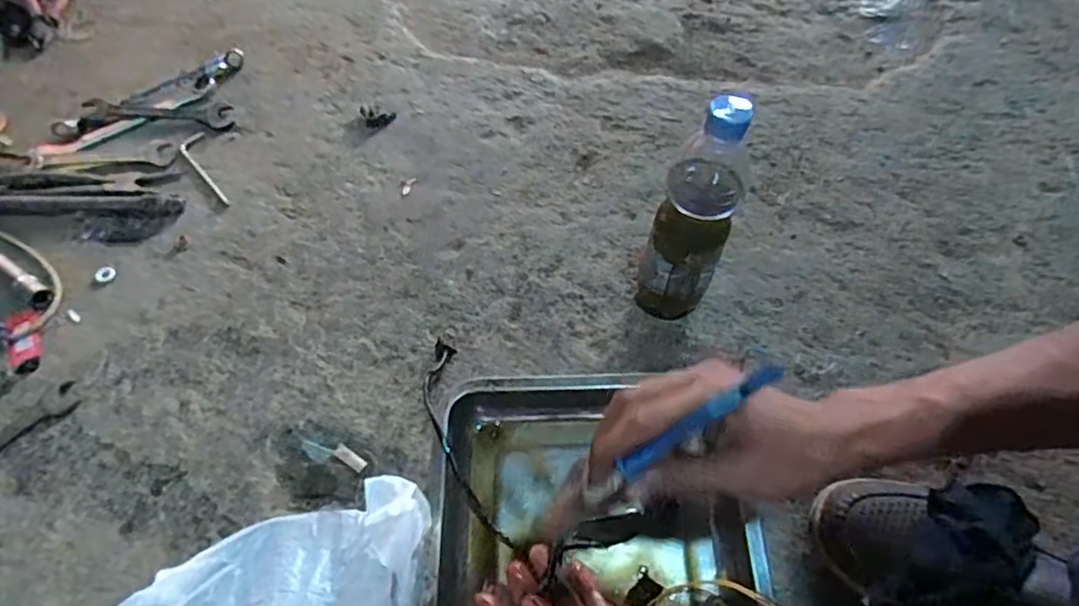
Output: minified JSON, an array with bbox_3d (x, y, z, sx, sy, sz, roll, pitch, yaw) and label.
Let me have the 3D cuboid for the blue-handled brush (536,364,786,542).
[{"bbox_3d":[0.062,0.091,0.362,0.188,0.010,0.017,-42,61,24],"label":"blue-handled brush"}]

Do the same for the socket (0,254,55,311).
[{"bbox_3d":[-0.528,-0.024,0.627,0.095,0.018,0.022,31,63,15],"label":"socket"}]

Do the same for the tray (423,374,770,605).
[{"bbox_3d":[0.043,0.235,0.479,0.269,0.060,0.373,4,59,0],"label":"tray"}]

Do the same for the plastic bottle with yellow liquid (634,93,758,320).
[{"bbox_3d":[0.140,-0.076,0.554,0.064,0.245,0.076,21,63,12],"label":"plastic bottle with yellow liquid"}]

